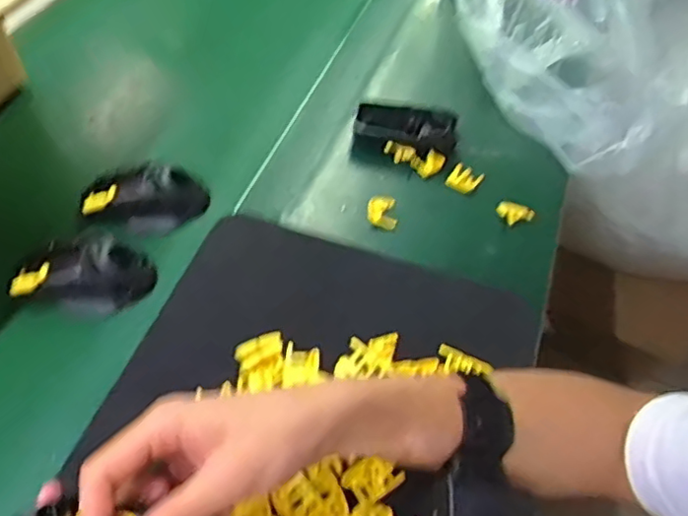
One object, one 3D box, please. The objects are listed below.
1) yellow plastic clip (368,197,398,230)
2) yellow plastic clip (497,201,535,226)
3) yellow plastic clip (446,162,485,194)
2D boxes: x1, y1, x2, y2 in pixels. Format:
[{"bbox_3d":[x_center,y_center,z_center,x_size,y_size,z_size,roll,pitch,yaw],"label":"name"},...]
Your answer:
[{"bbox_3d":[0.037,-0.045,0.591,0.027,0.008,0.039,0,50,-1],"label":"yellow plastic clip"},{"bbox_3d":[0.166,-0.044,0.592,0.034,0.020,0.020,11,51,8],"label":"yellow plastic clip"},{"bbox_3d":[0.124,-0.083,0.626,0.032,0.017,0.026,28,55,21],"label":"yellow plastic clip"}]

